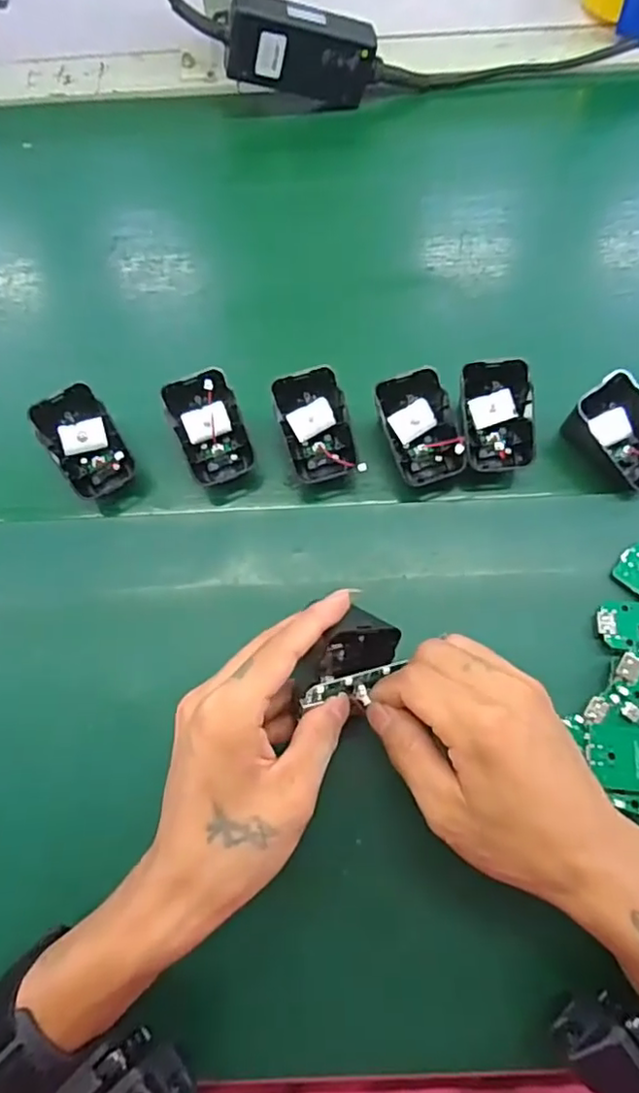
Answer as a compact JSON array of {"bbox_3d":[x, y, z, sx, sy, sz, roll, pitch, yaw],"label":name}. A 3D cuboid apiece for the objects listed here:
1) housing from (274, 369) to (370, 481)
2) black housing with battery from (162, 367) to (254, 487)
[{"bbox_3d":[-0.002,-0.077,0.390,0.043,0.020,0.068,-18,104,-16],"label":"housing"},{"bbox_3d":[-0.070,-0.076,0.392,0.043,0.032,0.061,-22,69,-4],"label":"black housing with battery"}]

